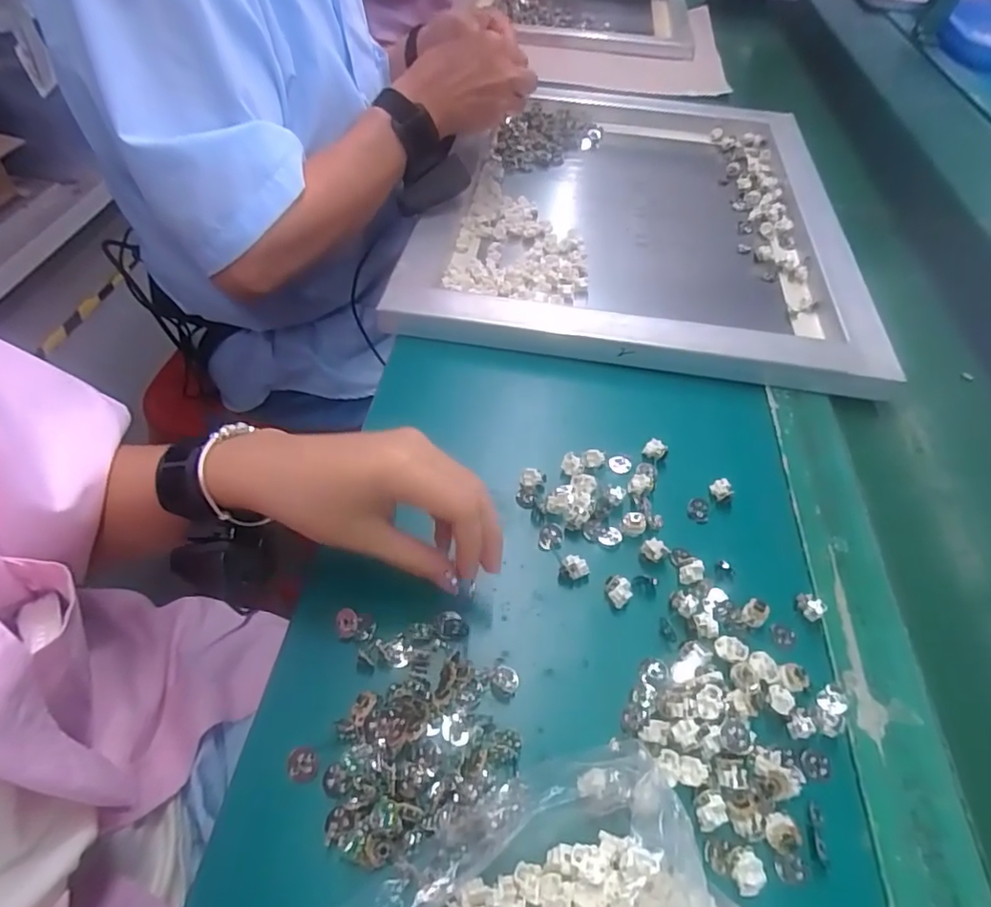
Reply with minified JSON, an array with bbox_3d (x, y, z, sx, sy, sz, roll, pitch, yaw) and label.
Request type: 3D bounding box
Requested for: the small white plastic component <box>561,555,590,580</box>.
[{"bbox_3d":[0.048,0.070,0.352,0.017,0.012,0.010,27,55,17],"label":"small white plastic component"}]

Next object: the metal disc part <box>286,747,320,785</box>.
[{"bbox_3d":[-0.093,0.151,0.280,0.016,0.004,0.014,26,55,17],"label":"metal disc part"}]

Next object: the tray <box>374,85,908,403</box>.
[{"bbox_3d":[0.153,-0.272,0.622,0.415,0.025,0.519,9,52,4],"label":"tray"}]

